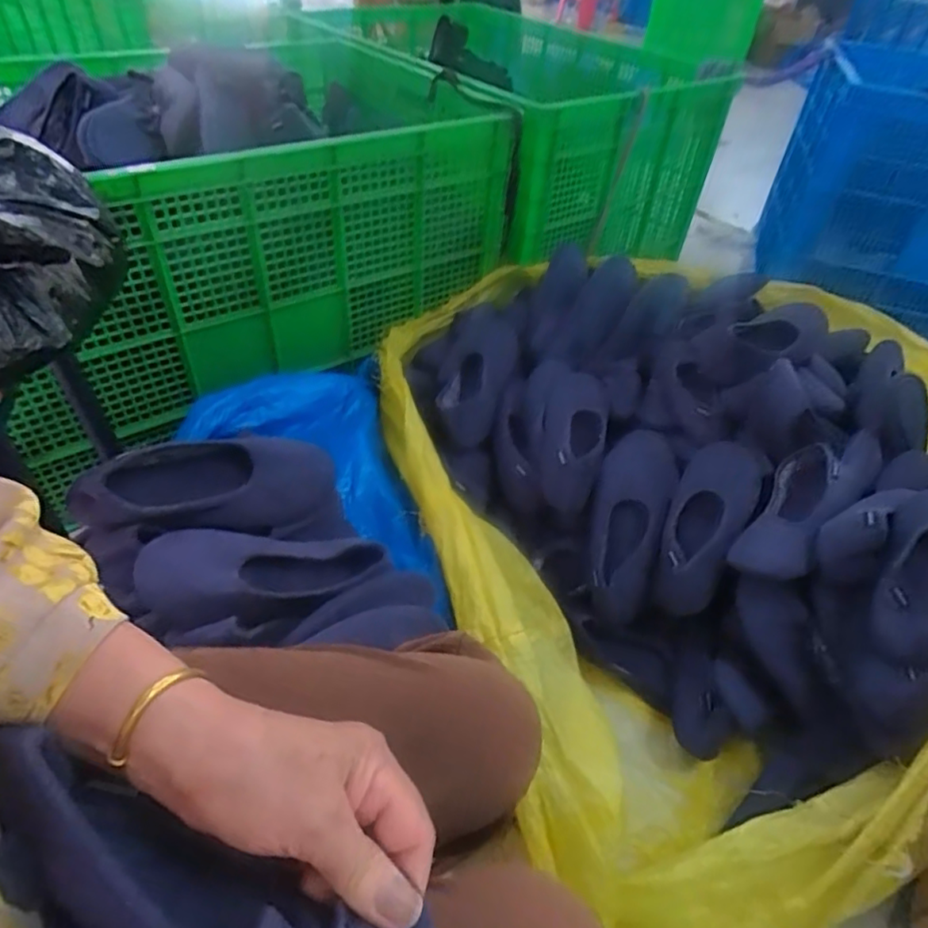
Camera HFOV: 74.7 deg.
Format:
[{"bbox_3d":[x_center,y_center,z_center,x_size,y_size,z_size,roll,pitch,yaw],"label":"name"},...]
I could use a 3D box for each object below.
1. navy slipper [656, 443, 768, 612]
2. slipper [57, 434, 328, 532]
[{"bbox_3d":[0.340,0.082,0.856,0.103,0.067,0.262,22,79,17],"label":"navy slipper"},{"bbox_3d":[-0.265,0.023,0.638,0.247,0.069,0.100,-4,43,-29],"label":"slipper"}]

